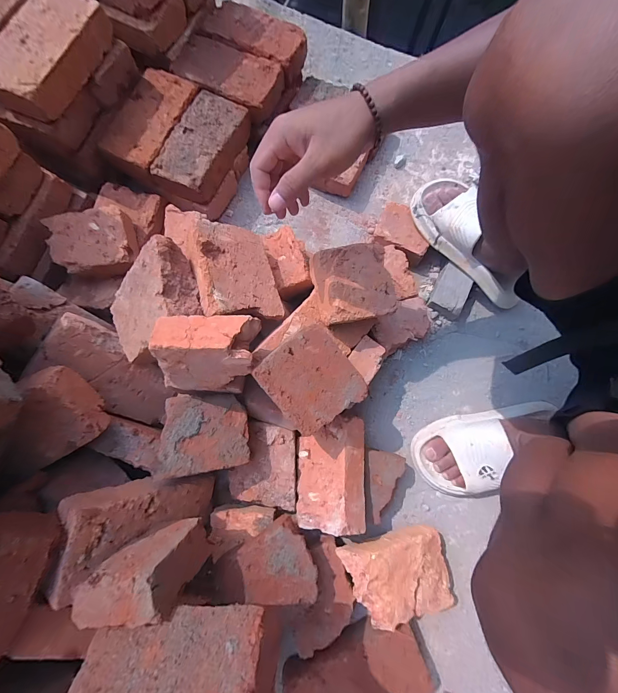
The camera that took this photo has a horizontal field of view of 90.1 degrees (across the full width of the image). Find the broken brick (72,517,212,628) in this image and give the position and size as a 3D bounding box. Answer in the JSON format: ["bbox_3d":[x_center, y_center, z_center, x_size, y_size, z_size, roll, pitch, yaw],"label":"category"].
[{"bbox_3d":[-0.184,0.254,0.353,0.107,0.110,0.055,-11,91,15],"label":"broken brick"}]

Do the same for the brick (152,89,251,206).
[{"bbox_3d":[-0.194,-0.367,0.566,0.106,0.045,0.192,24,79,4],"label":"brick"}]

